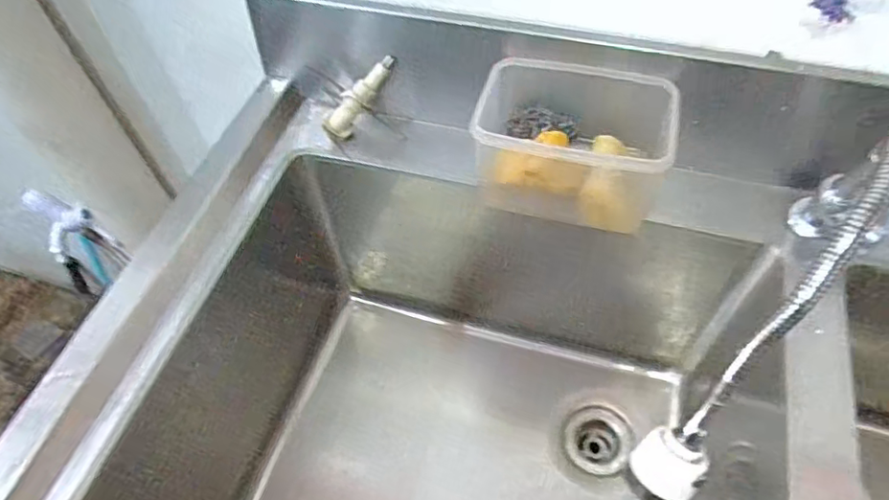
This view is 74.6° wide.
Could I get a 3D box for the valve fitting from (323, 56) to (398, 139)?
[{"bbox_3d":[-0.087,-0.164,0.619,0.100,0.030,0.025,-47,56,19],"label":"valve fitting"}]

